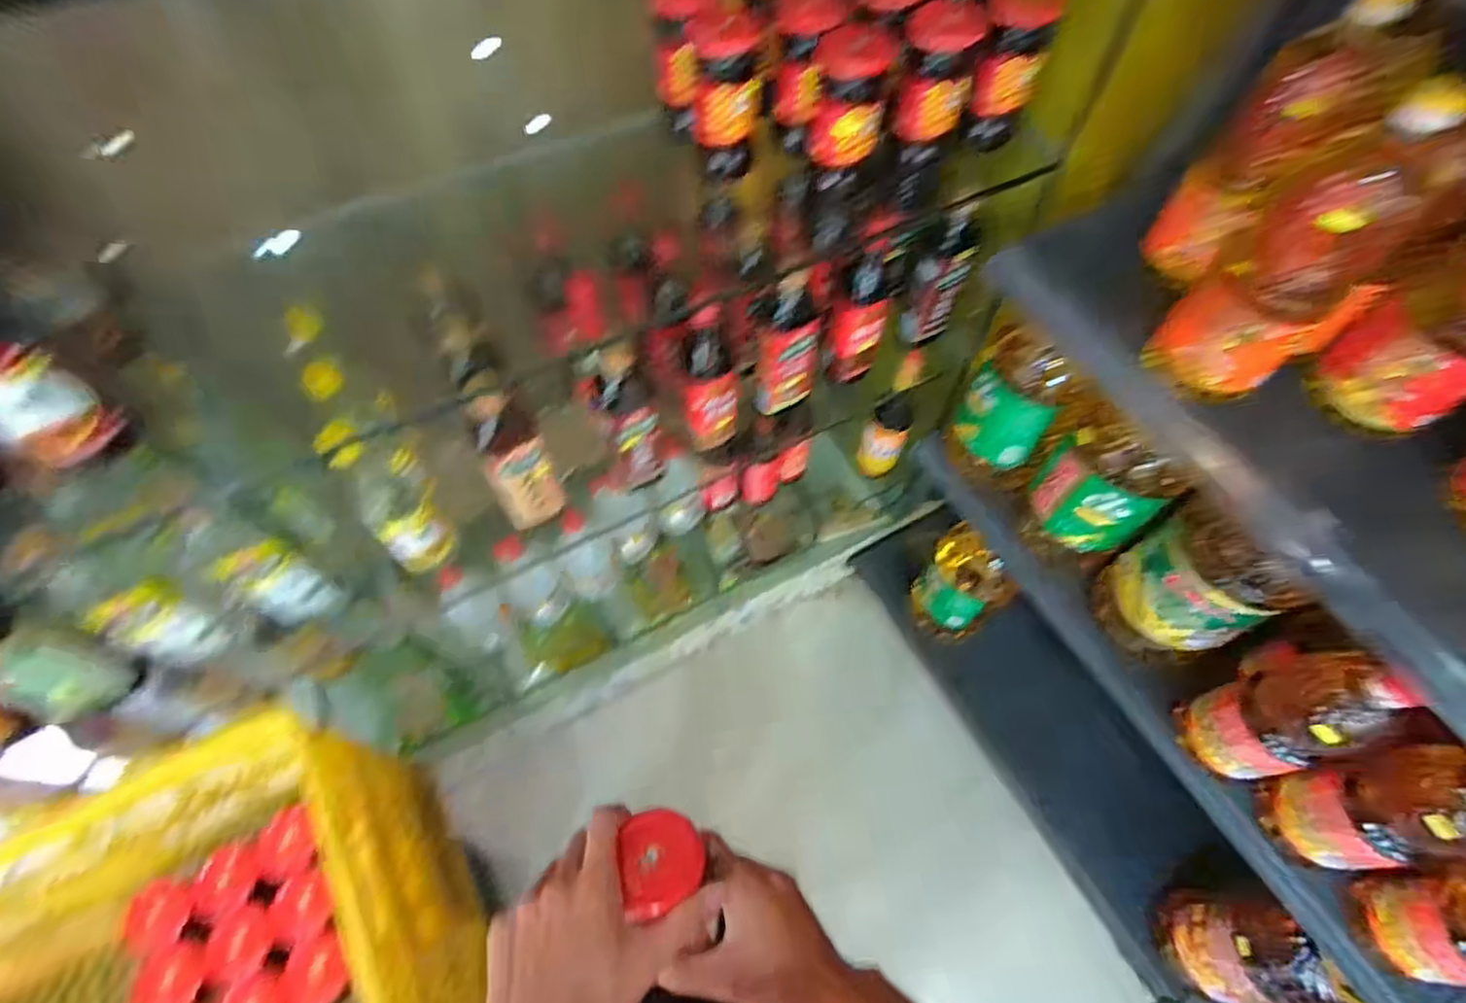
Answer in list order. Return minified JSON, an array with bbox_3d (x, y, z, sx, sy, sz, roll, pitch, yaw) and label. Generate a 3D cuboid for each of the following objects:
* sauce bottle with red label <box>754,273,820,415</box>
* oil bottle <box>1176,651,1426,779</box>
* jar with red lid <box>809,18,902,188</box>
[{"bbox_3d":[0.069,-0.204,0.847,0.071,0.202,0.072,5,60,3],"label":"sauce bottle with red label"},{"bbox_3d":[0.645,0.228,0.751,0.122,0.316,0.112,-17,61,-9],"label":"oil bottle"},{"bbox_3d":[0.108,-0.371,0.636,0.067,0.113,0.079,9,60,5],"label":"jar with red lid"}]

